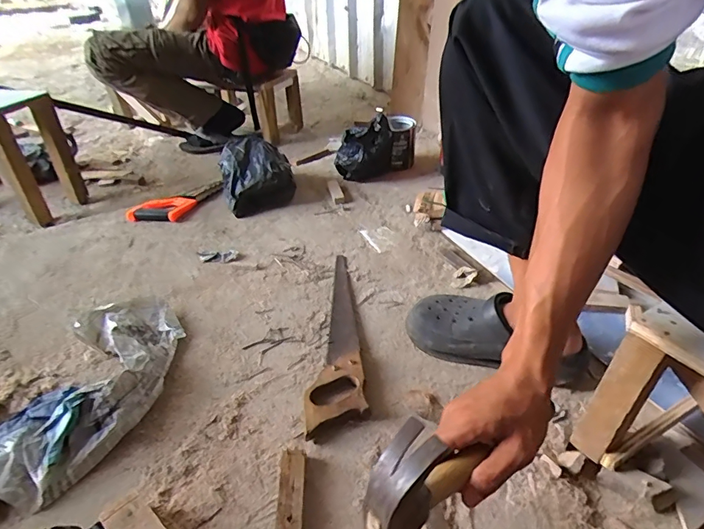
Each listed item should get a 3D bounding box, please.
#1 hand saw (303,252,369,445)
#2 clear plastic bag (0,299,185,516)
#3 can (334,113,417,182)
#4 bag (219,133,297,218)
[{"bbox_3d":[-0.033,0.106,0.788,0.087,0.023,0.410,-4,37,-1],"label":"hand saw"},{"bbox_3d":[-0.400,0.177,0.699,0.202,0.055,0.368,5,38,11],"label":"clear plastic bag"},{"bbox_3d":[0.073,-0.323,1.244,0.239,0.150,0.108,-12,38,-12],"label":"can"},{"bbox_3d":[-0.247,-0.240,1.174,0.184,0.142,0.193,-12,38,-12],"label":"bag"}]

